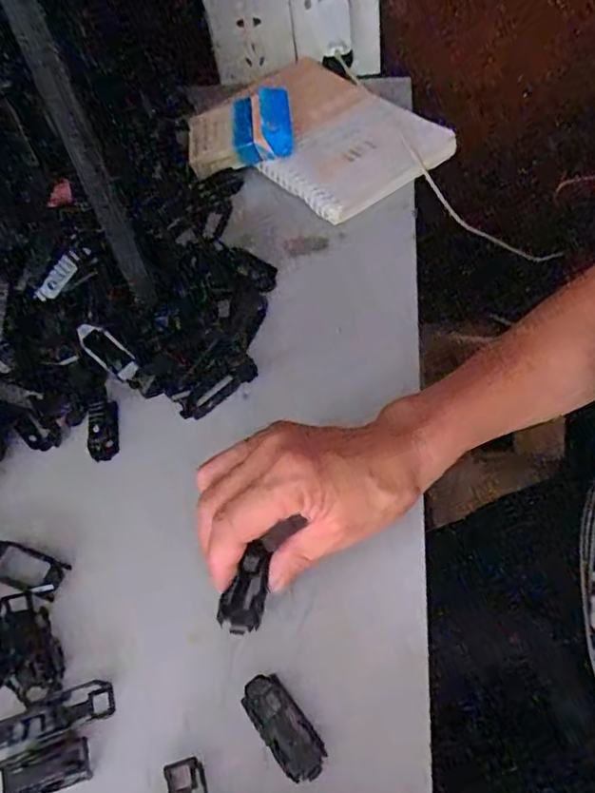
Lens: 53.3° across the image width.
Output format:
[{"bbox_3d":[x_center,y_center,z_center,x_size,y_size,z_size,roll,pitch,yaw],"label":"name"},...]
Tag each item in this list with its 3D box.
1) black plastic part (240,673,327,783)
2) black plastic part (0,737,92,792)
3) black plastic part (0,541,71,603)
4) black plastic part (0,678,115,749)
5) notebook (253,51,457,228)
[{"bbox_3d":[-0.007,0.163,0.293,0.021,0.014,0.050,-33,63,-20],"label":"black plastic part"},{"bbox_3d":[-0.123,0.181,0.288,0.040,0.006,0.021,-16,58,-10],"label":"black plastic part"},{"bbox_3d":[-0.161,0.099,0.345,0.052,0.006,0.022,16,58,10],"label":"black plastic part"},{"bbox_3d":[-0.127,0.161,0.299,0.064,0.009,0.019,-17,58,-11],"label":"black plastic part"},{"bbox_3d":[0.022,-0.254,0.553,0.156,0.024,0.215,-35,63,-21],"label":"notebook"}]

